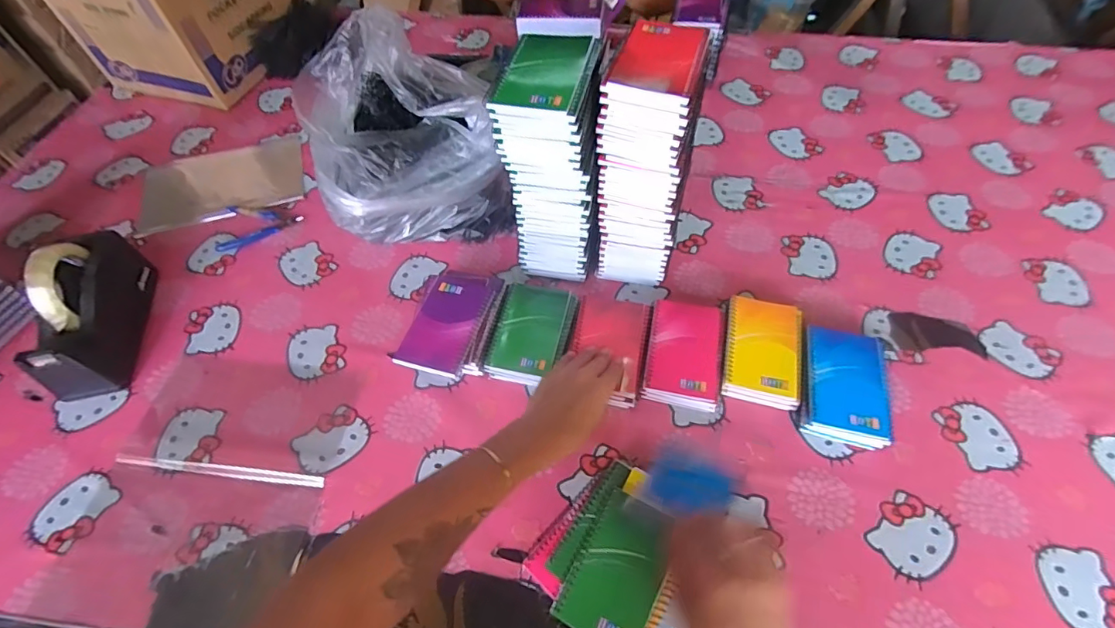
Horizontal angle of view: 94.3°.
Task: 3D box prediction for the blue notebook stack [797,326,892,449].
[{"bbox_3d":[0.338,0.082,0.605,0.095,0.031,0.139,15,58,11],"label":"blue notebook stack"}]

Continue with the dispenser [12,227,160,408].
[{"bbox_3d":[-0.577,-0.011,0.639,0.065,0.123,0.206,-9,57,-4],"label":"dispenser"}]

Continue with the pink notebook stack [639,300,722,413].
[{"bbox_3d":[0.153,0.050,0.634,0.084,0.033,0.134,10,57,8],"label":"pink notebook stack"}]

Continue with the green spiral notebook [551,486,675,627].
[{"bbox_3d":[0.059,0.239,0.486,0.080,0.012,0.128,21,67,22],"label":"green spiral notebook"}]

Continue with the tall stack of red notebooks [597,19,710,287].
[{"bbox_3d":[0.101,-0.177,0.636,0.102,0.287,0.145,8,57,7],"label":"tall stack of red notebooks"}]

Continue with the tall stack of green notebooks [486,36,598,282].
[{"bbox_3d":[-0.007,-0.174,0.634,0.102,0.274,0.131,3,57,4],"label":"tall stack of green notebooks"}]

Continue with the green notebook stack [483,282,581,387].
[{"bbox_3d":[-0.030,0.026,0.664,0.097,0.036,0.139,10,58,8],"label":"green notebook stack"}]

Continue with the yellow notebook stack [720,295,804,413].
[{"bbox_3d":[0.249,0.047,0.631,0.086,0.034,0.137,11,58,8],"label":"yellow notebook stack"}]

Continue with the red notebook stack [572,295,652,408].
[{"bbox_3d":[0.065,0.041,0.644,0.090,0.026,0.135,9,57,8],"label":"red notebook stack"}]

